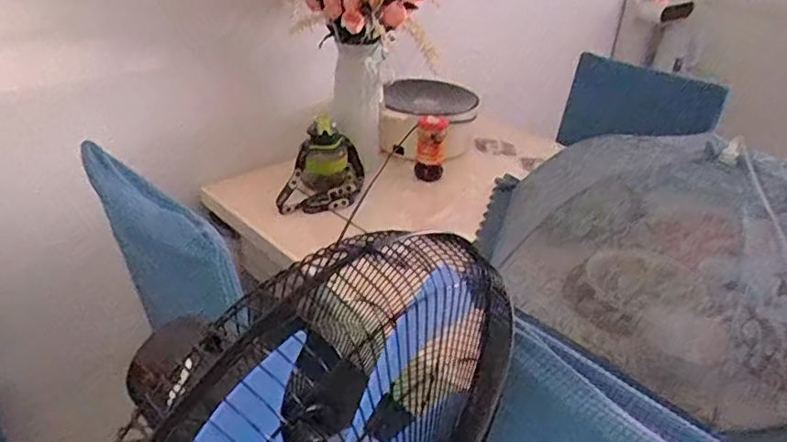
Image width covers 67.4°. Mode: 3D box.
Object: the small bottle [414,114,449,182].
[{"bbox_3d":[0.095,-0.183,1.482,0.074,0.161,0.087,8,30,9],"label":"small bottle"}]

